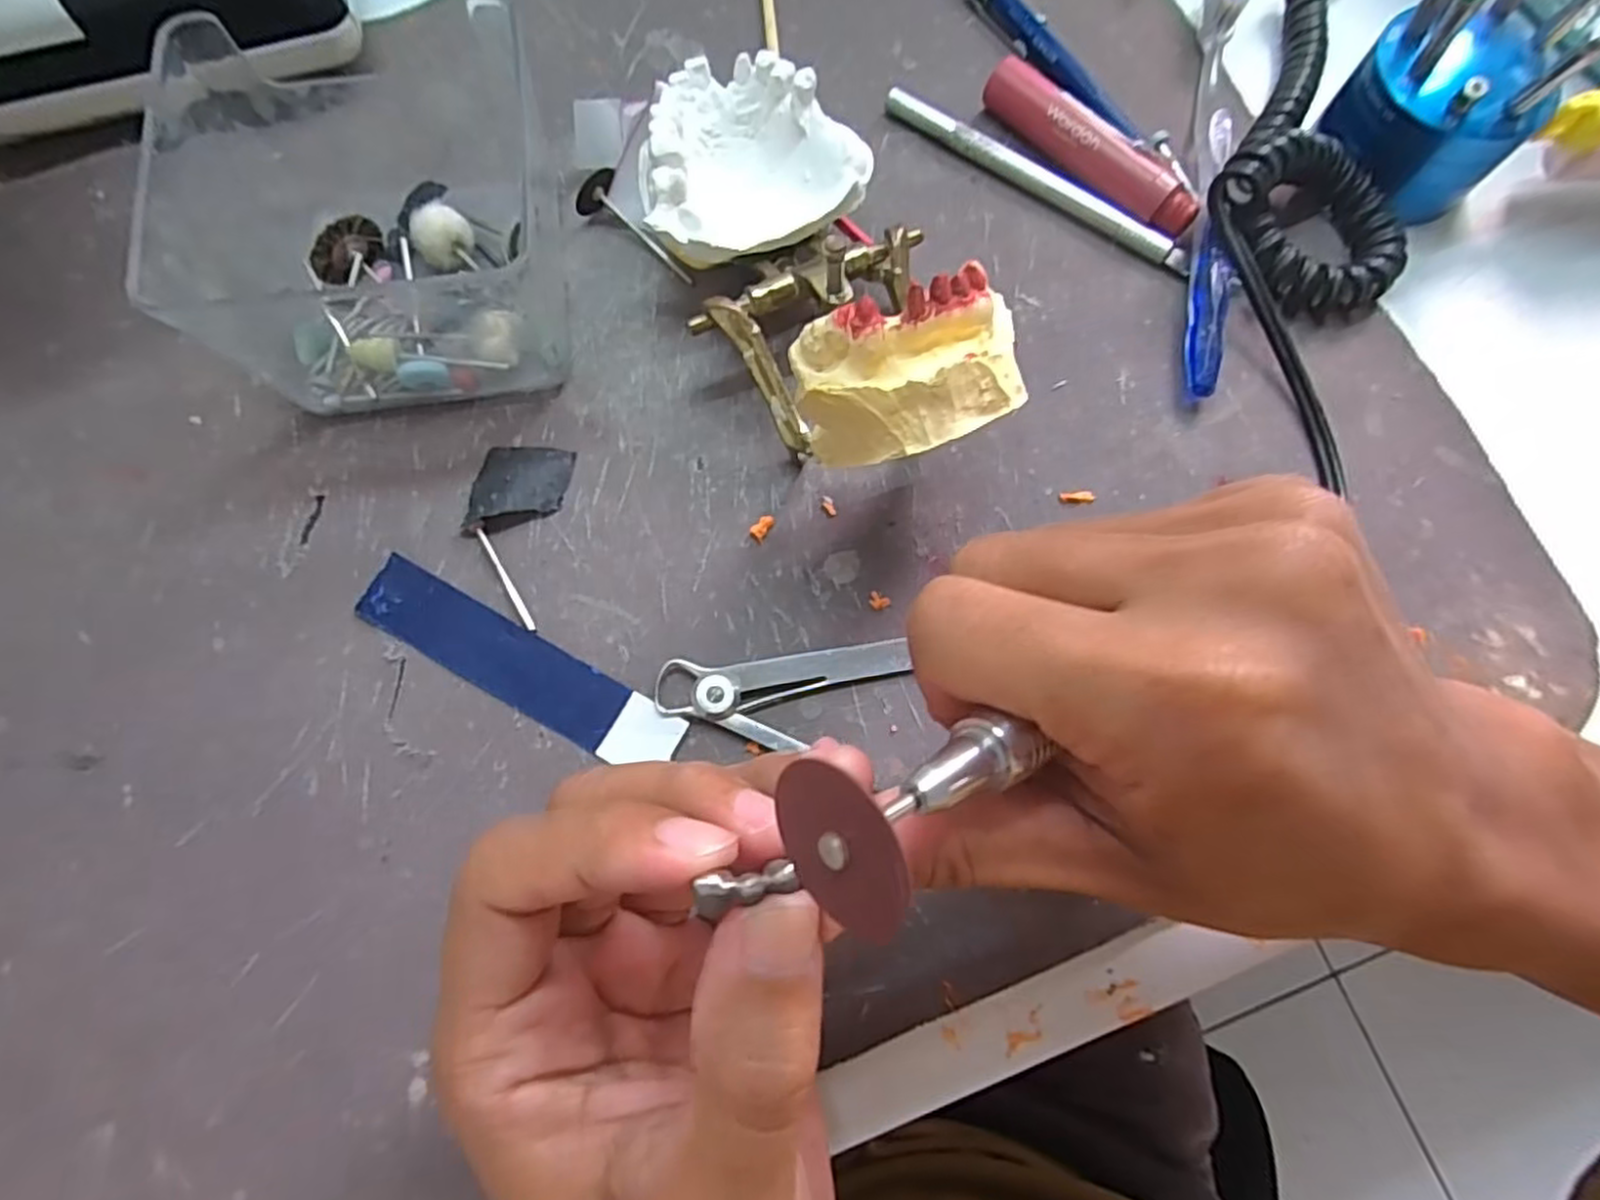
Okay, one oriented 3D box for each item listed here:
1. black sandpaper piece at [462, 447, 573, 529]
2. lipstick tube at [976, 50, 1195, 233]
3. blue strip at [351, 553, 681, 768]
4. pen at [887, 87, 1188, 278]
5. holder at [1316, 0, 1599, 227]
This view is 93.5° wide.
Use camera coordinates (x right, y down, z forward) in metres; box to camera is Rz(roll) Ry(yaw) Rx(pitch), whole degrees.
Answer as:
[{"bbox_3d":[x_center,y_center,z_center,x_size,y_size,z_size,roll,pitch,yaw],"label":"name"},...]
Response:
[{"bbox_3d":[-0.086,-0.036,0.232,0.029,0.007,0.026,3,74,0],"label":"black sandpaper piece"},{"bbox_3d":[0.100,-0.158,0.265,0.014,0.018,0.088,-43,80,-12],"label":"lipstick tube"},{"bbox_3d":[-0.081,0.019,0.218,0.101,0.004,0.020,28,76,6],"label":"blue strip"},{"bbox_3d":[0.083,-0.149,0.267,0.120,0.009,0.009,33,76,7],"label":"pen"},{"bbox_3d":[0.218,-0.173,0.245,0.056,0.069,0.055,42,78,10],"label":"holder"}]

